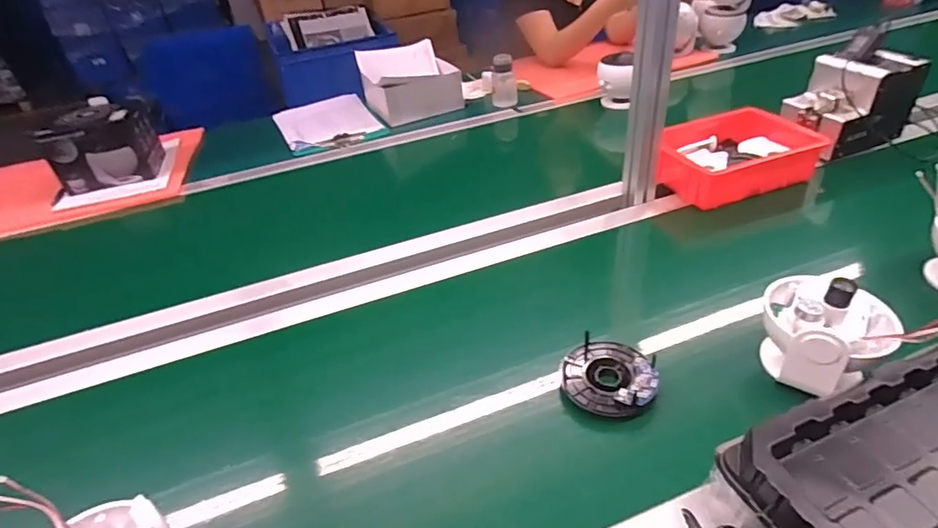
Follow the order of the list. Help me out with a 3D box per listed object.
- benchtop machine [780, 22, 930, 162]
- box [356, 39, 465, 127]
[{"bbox_3d":[0.680,-0.298,0.920,0.195,0.164,0.138,-18,39,-13],"label":"benchtop machine"},{"bbox_3d":[-0.144,-0.456,1.294,0.231,0.131,0.221,-19,39,-14],"label":"box"}]

